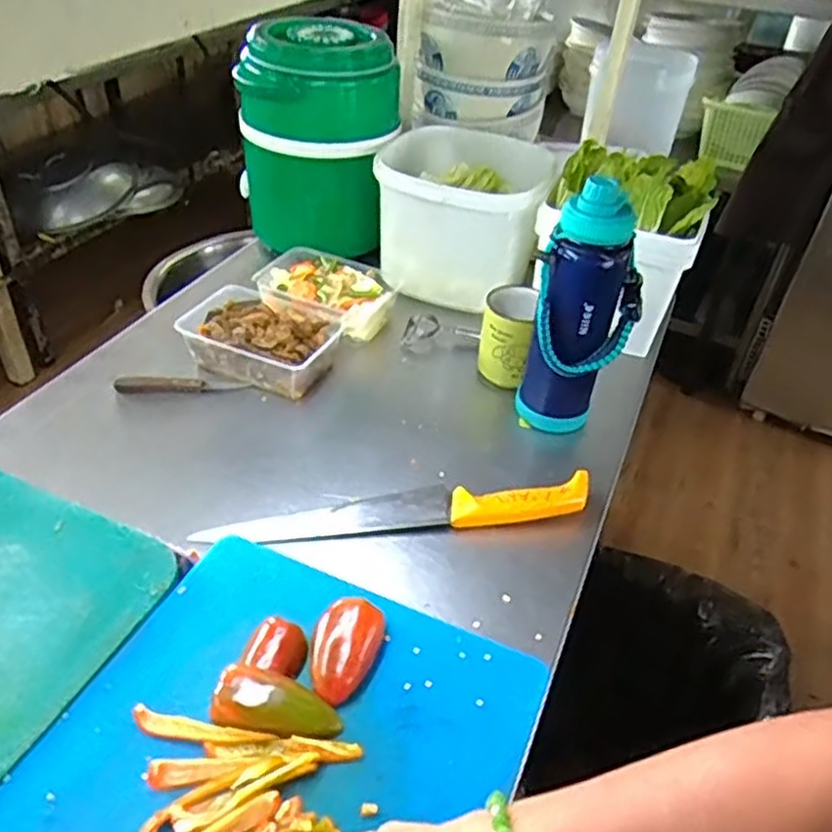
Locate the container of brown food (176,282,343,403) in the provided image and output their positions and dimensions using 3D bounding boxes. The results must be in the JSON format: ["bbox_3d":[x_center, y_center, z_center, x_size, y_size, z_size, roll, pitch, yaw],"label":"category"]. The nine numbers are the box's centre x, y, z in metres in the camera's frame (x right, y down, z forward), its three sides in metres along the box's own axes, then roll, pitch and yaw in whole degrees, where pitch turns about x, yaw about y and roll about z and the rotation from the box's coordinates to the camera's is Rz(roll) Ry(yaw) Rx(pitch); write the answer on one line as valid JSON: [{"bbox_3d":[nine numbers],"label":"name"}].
[{"bbox_3d":[-0.178,-0.087,0.862,0.167,0.058,0.123,18,40,16],"label":"container of brown food"}]

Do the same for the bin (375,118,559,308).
[{"bbox_3d":[0.062,-0.267,1.000,0.217,0.170,0.195,13,39,10],"label":"bin"}]

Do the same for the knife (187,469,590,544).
[{"bbox_3d":[-0.014,0.086,0.694,0.363,0.031,0.054,-3,39,-10],"label":"knife"}]

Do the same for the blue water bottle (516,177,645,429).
[{"bbox_3d":[0.166,-0.090,0.742,0.099,0.271,0.071,16,40,14],"label":"blue water bottle"}]

